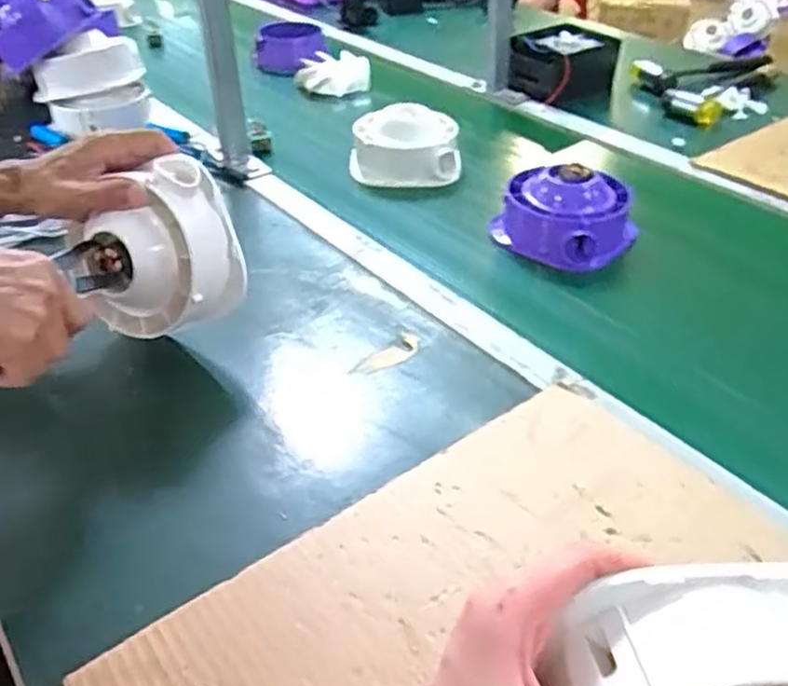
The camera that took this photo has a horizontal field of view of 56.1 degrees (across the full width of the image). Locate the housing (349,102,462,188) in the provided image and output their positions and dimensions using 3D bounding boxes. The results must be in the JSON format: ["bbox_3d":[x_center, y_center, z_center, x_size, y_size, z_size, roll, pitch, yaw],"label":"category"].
[{"bbox_3d":[0.014,-0.252,0.937,0.134,0.078,0.078,-5,38,-4],"label":"housing"}]

